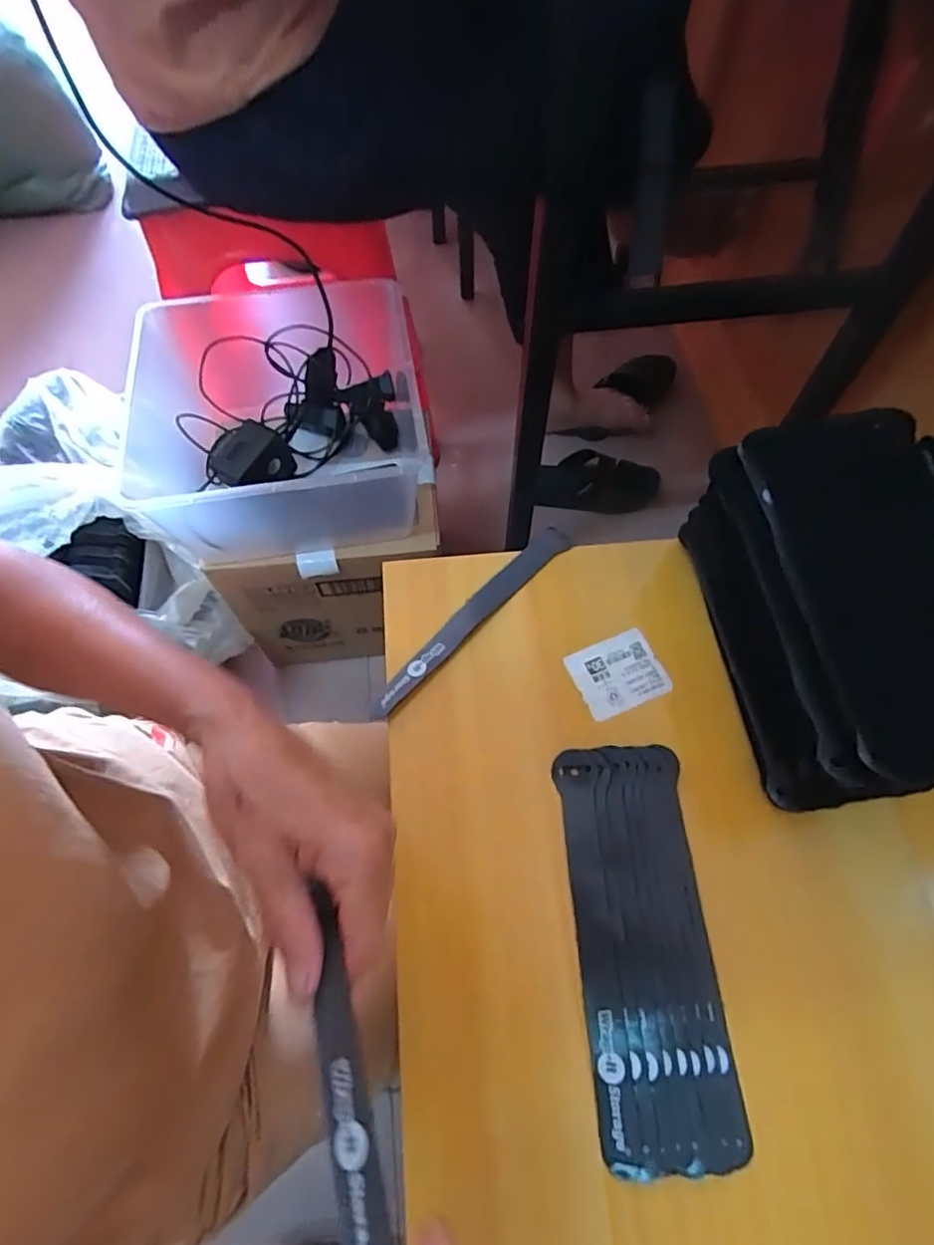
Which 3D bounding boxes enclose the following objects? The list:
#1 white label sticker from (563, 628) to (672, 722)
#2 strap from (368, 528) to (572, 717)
[{"bbox_3d":[0.100,0.034,0.392,0.057,0.004,0.048,-21,65,-9],"label":"white label sticker"},{"bbox_3d":[0.005,-0.005,0.411,0.020,0.008,0.193,45,70,6],"label":"strap"}]

